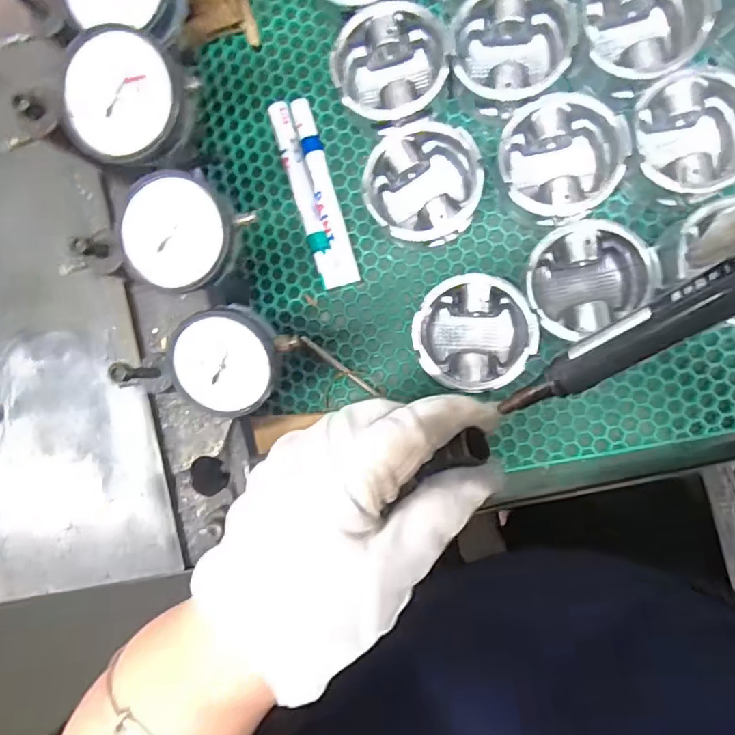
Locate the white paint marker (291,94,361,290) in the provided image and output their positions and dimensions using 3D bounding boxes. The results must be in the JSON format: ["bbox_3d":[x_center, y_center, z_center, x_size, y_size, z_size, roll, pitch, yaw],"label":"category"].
[{"bbox_3d":[-0.032,-0.134,0.414,0.015,0.014,0.144,-16,89,8],"label":"white paint marker"}]

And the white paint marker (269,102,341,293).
[{"bbox_3d":[-0.047,-0.131,0.418,0.016,0.014,0.145,-17,89,8],"label":"white paint marker"}]

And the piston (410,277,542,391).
[{"bbox_3d":[0.075,-0.023,0.385,0.078,0.049,0.076,-10,90,8],"label":"piston"}]

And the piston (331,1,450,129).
[{"bbox_3d":[0.017,-0.208,0.388,0.074,0.050,0.076,-23,88,8],"label":"piston"}]

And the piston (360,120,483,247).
[{"bbox_3d":[0.039,-0.125,0.383,0.074,0.053,0.078,0,91,8],"label":"piston"}]

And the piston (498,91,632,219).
[{"bbox_3d":[0.126,-0.138,0.369,0.081,0.051,0.078,-3,91,8],"label":"piston"}]

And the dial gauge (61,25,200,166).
[{"bbox_3d":[-0.110,-0.119,0.243,0.054,0.021,0.051,0,91,8],"label":"dial gauge"}]

